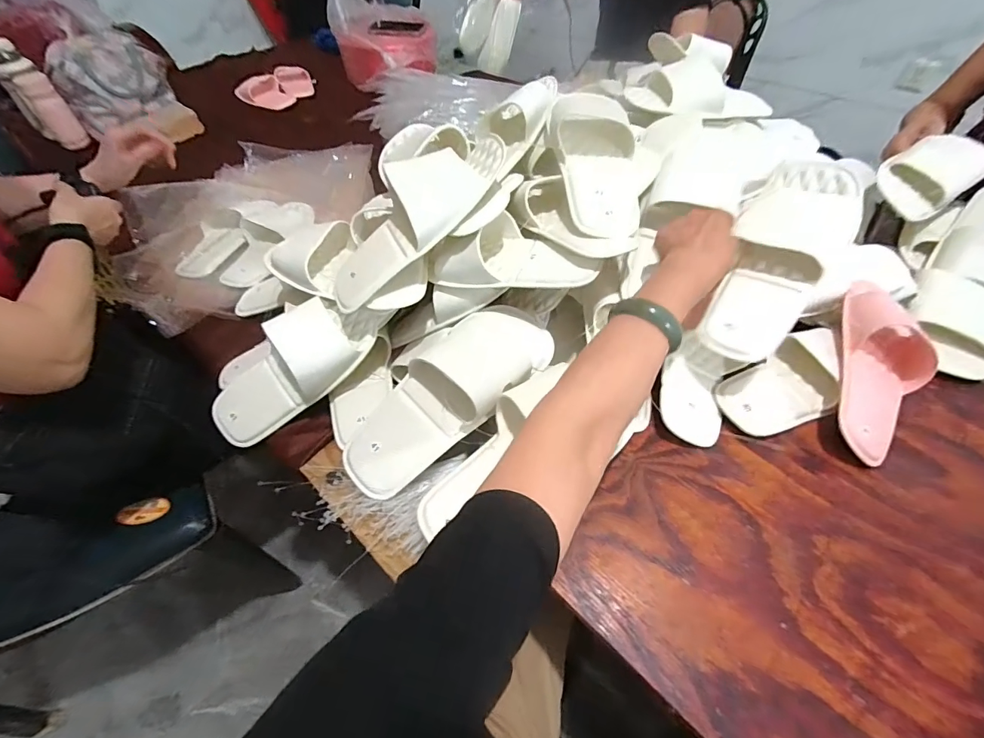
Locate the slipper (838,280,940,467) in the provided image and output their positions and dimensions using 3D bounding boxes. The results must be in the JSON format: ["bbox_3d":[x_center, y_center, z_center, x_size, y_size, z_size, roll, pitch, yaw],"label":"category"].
[{"bbox_3d":[0.438,-0.001,0.486,0.095,0.063,0.226,21,68,18],"label":"slipper"}]

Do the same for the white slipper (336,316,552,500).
[{"bbox_3d":[-0.055,0.030,0.494,0.277,0.085,0.107,-42,58,-2],"label":"white slipper"}]

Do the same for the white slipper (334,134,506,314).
[{"bbox_3d":[-0.097,-0.171,0.496,0.266,0.068,0.095,-43,55,11],"label":"white slipper"}]

